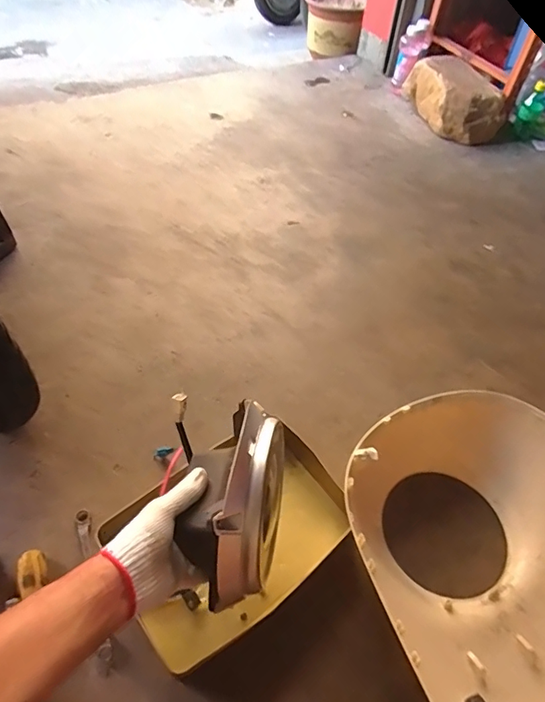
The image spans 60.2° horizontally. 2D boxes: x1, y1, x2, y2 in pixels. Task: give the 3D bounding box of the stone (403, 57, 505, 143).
[{"bbox_3d":[0.564,-0.794,1.466,0.192,0.139,0.326,-11,54,-13],"label":"stone"}]

